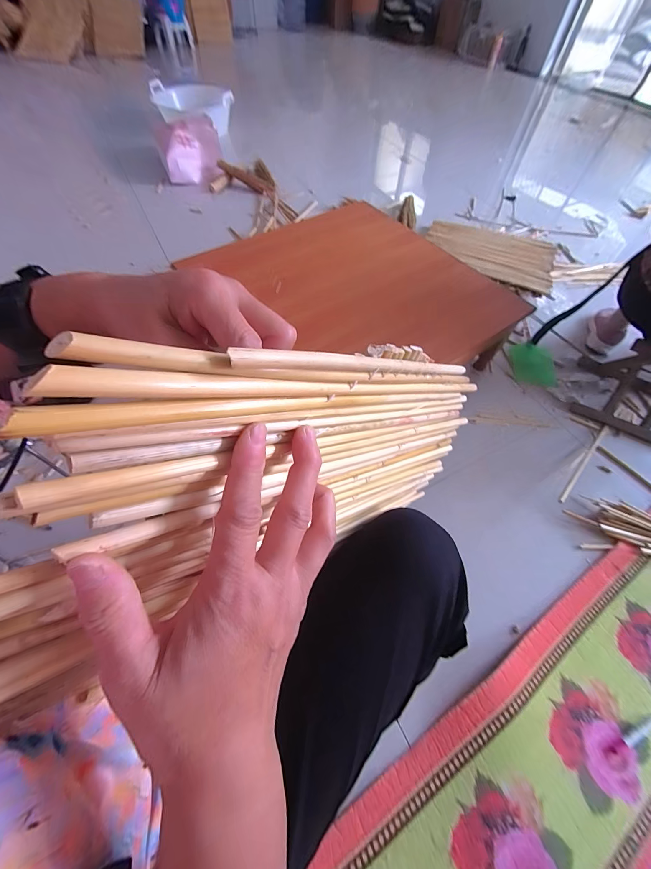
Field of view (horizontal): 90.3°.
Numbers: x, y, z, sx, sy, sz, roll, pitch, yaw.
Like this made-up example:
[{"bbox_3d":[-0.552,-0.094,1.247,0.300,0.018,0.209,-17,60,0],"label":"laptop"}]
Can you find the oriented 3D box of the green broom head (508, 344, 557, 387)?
[{"bbox_3d":[0.671,-0.228,1.048,0.137,0.025,0.165,12,58,3],"label":"green broom head"}]

